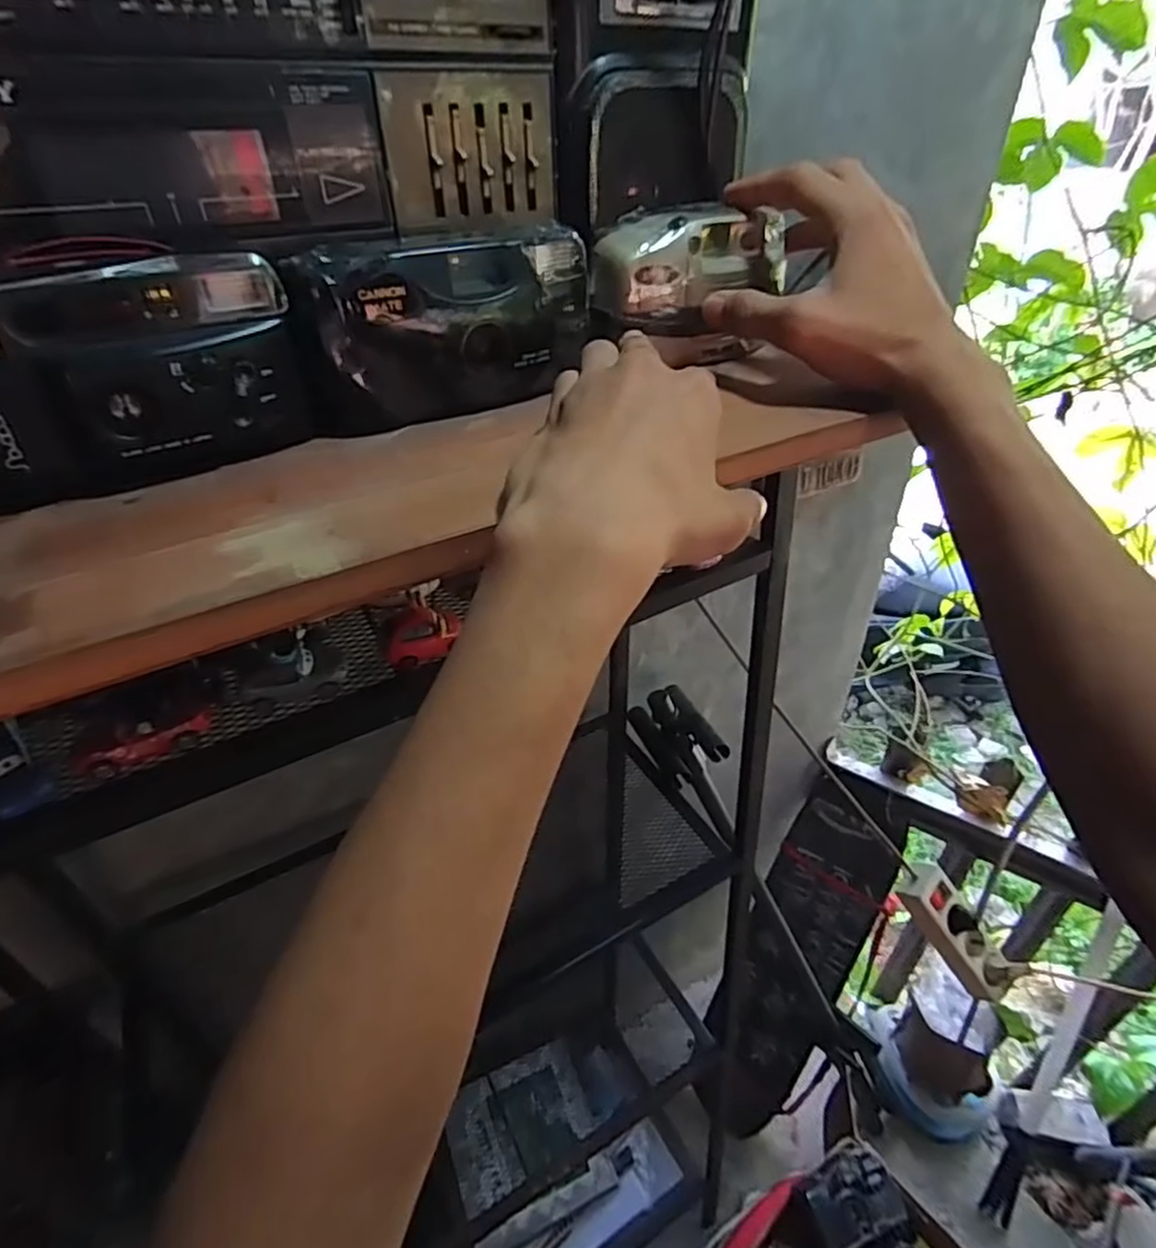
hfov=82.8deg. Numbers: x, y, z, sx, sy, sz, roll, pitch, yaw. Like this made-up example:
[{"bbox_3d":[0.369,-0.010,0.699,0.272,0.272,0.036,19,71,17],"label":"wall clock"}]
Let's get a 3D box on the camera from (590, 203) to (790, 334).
[{"bbox_3d":[0.063,-0.187,0.343,0.114,0.051,0.037,-23,41,-15],"label":"camera"}]

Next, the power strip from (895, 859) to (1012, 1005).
[{"bbox_3d":[0.480,0.395,0.830,0.052,0.060,0.182,-34,91,-36],"label":"power strip"}]

